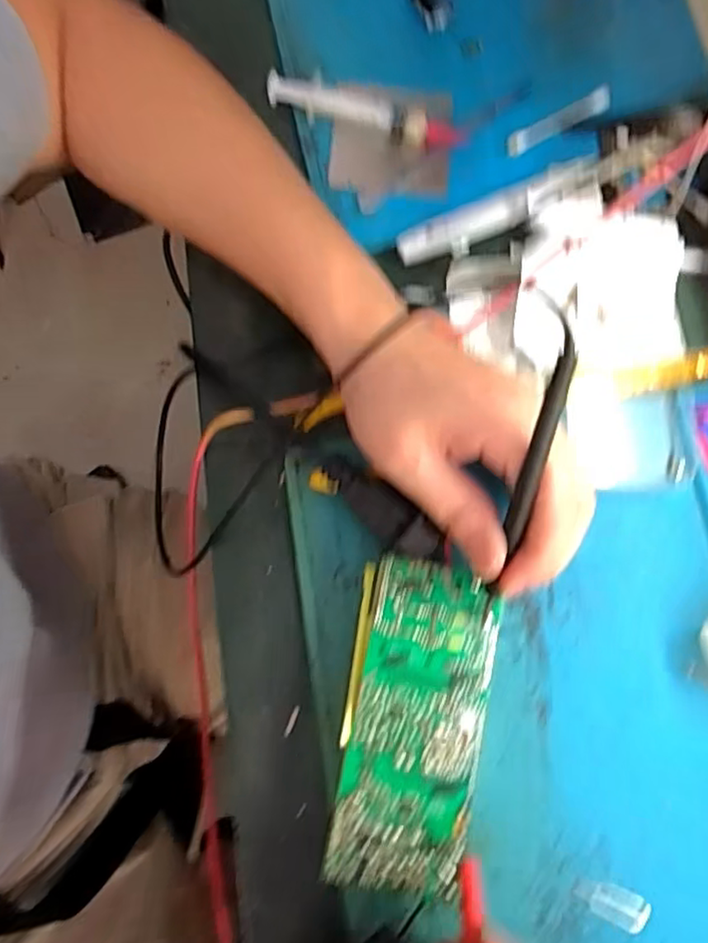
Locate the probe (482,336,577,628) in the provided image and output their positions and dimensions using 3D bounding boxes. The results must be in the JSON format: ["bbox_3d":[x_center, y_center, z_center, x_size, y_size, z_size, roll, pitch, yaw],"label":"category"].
[{"bbox_3d":[0.066,0.008,0.246,0.007,0.007,0.120,10,118,1],"label":"probe"}]

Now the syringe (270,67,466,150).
[{"bbox_3d":[0.007,-0.204,0.364,0.111,0.015,0.022,17,78,3],"label":"syringe"}]

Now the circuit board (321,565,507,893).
[{"bbox_3d":[0.027,0.110,0.285,0.060,0.020,0.133,9,76,1],"label":"circuit board"}]

